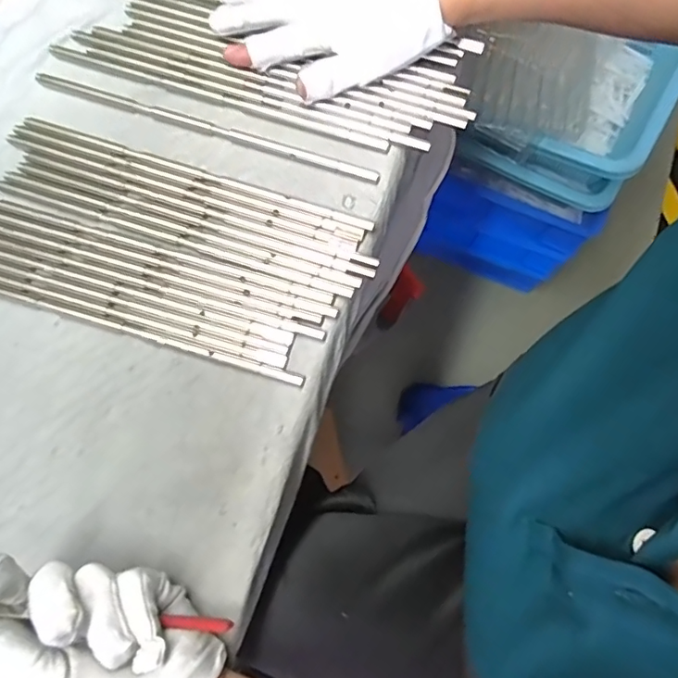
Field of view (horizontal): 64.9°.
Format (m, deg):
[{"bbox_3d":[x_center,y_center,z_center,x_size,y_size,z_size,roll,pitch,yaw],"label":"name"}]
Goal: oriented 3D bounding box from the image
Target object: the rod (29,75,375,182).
[{"bbox_3d":[-0.095,-0.149,0.374,0.253,0.004,0.008,18,79,5],"label":"rod"}]

